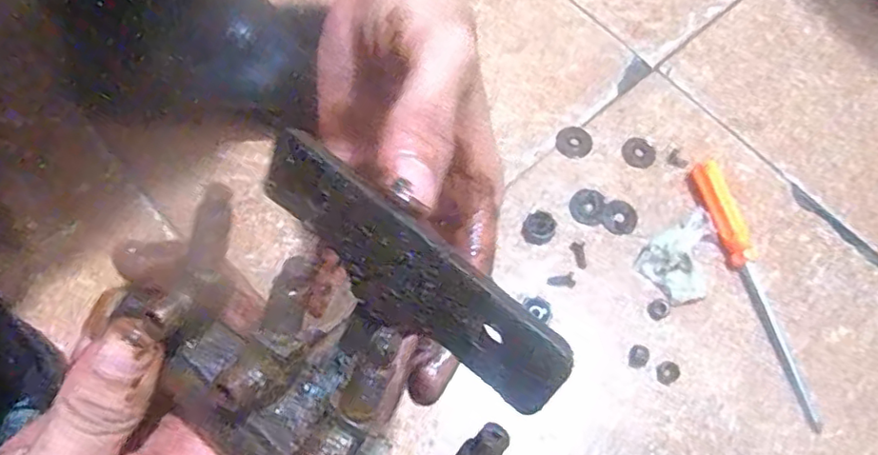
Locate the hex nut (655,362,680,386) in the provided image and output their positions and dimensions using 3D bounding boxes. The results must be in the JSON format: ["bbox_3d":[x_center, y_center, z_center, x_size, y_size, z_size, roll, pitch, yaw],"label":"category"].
[{"bbox_3d":[0.163,0.104,0.428,0.016,0.006,0.015,-15,69,-8],"label":"hex nut"}]

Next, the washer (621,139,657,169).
[{"bbox_3d":[0.166,-0.063,0.498,0.028,0.004,0.027,1,67,-2],"label":"washer"}]

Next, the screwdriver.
[{"bbox_3d":[0.240,0.043,0.447,0.024,0.025,0.202,-17,69,-9],"label":"screwdriver"}]

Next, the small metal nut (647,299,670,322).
[{"bbox_3d":[0.163,0.061,0.444,0.017,0.004,0.014,-24,70,-11],"label":"small metal nut"}]

